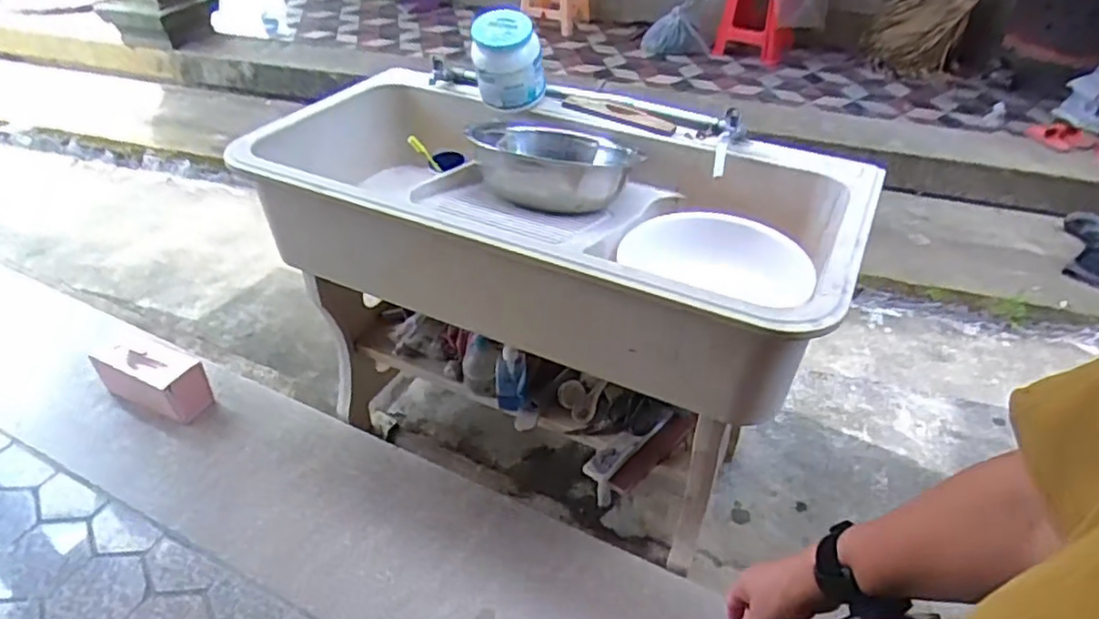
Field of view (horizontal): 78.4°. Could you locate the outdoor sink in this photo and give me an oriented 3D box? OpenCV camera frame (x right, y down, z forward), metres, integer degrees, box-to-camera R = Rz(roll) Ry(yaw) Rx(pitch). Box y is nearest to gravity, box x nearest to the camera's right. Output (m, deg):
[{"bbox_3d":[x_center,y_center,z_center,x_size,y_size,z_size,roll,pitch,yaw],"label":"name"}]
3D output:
[{"bbox_3d":[-0.042,-0.189,1.304,1.149,0.283,0.538,18,41,20],"label":"outdoor sink"}]

